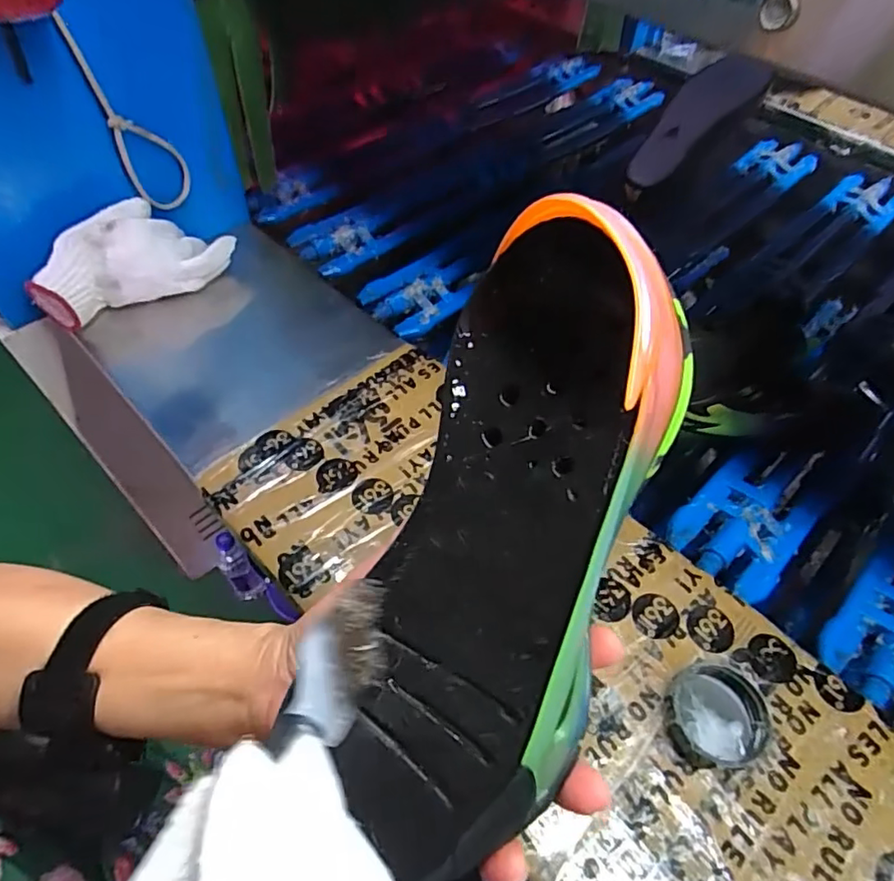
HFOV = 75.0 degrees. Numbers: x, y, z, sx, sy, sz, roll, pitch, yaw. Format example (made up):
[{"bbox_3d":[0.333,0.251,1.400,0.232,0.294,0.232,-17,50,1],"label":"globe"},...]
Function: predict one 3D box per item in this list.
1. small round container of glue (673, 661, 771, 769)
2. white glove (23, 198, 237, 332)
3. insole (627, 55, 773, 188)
[{"bbox_3d":[0.180,0.180,0.384,0.054,0.019,0.062,7,53,3],"label":"small round container of glue"},{"bbox_3d":[-0.320,-0.186,0.594,0.191,0.082,0.075,-26,59,-20],"label":"white glove"},{"bbox_3d":[0.318,-0.421,0.770,0.197,0.022,0.086,-43,58,14],"label":"insole"}]

